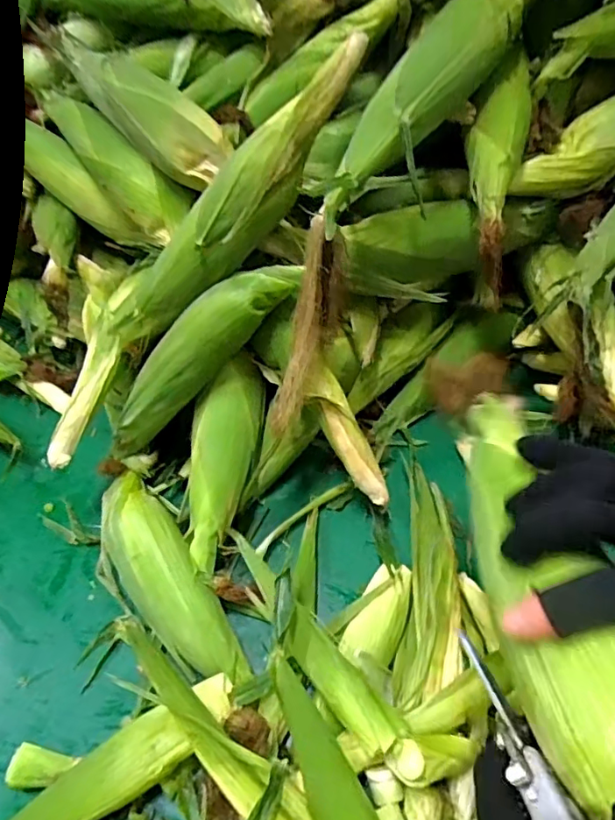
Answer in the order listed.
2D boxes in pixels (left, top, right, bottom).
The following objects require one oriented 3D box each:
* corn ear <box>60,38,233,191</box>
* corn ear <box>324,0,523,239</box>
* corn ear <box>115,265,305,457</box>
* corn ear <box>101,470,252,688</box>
[{"bbox_3d":[-0.171,-0.316,0.571,0.239,0.050,0.065,42,63,14],"label":"corn ear"},{"bbox_3d":[0.097,-0.266,0.463,0.049,0.060,0.283,33,77,27],"label":"corn ear"},{"bbox_3d":[-0.110,-0.052,0.517,0.244,0.053,0.044,-44,53,13],"label":"corn ear"},{"bbox_3d":[-0.126,0.149,0.486,0.064,0.074,0.233,-31,54,-22],"label":"corn ear"}]

